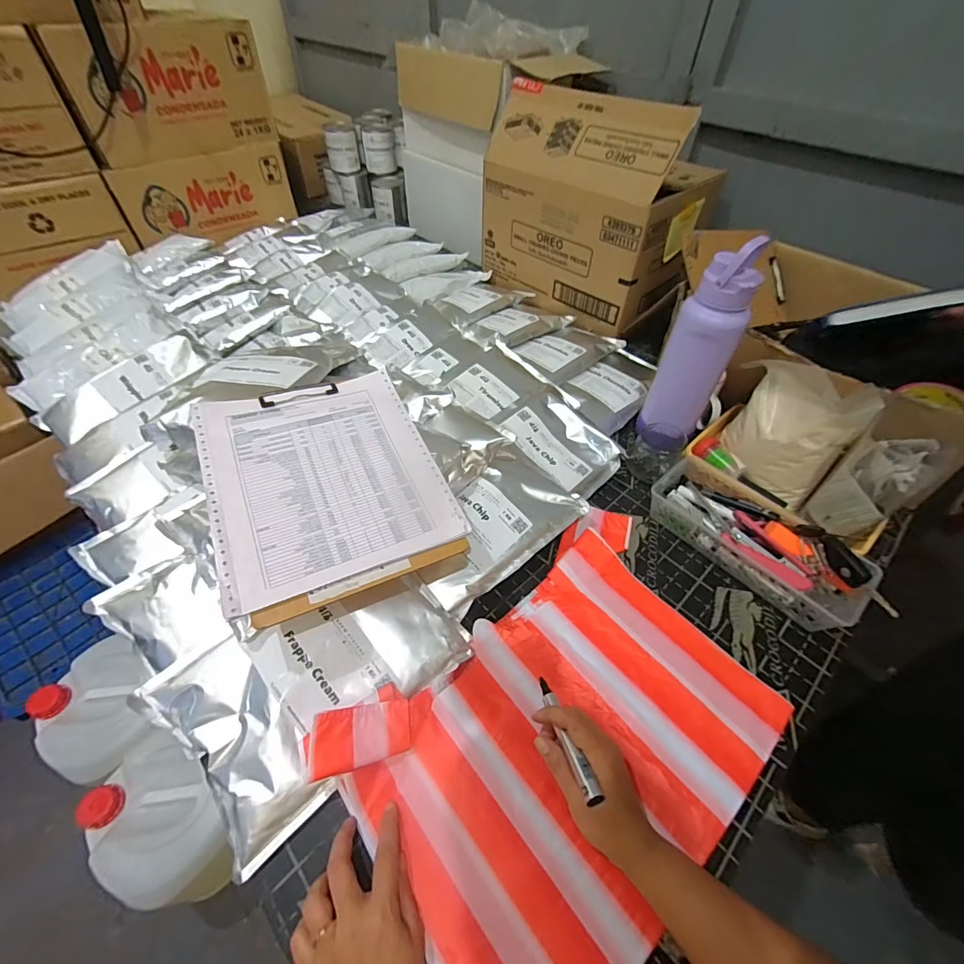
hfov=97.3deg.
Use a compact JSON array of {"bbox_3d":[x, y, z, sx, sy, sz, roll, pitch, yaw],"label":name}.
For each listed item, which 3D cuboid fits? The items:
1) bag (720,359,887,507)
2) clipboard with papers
[{"bbox_3d":[0.448,-0.079,0.624,0.155,0.145,0.105,37,58,25],"label":"bag"},{"bbox_3d":[-0.179,-0.013,0.486,0.236,0.028,0.296,-20,54,-18],"label":"clipboard with papers"}]

